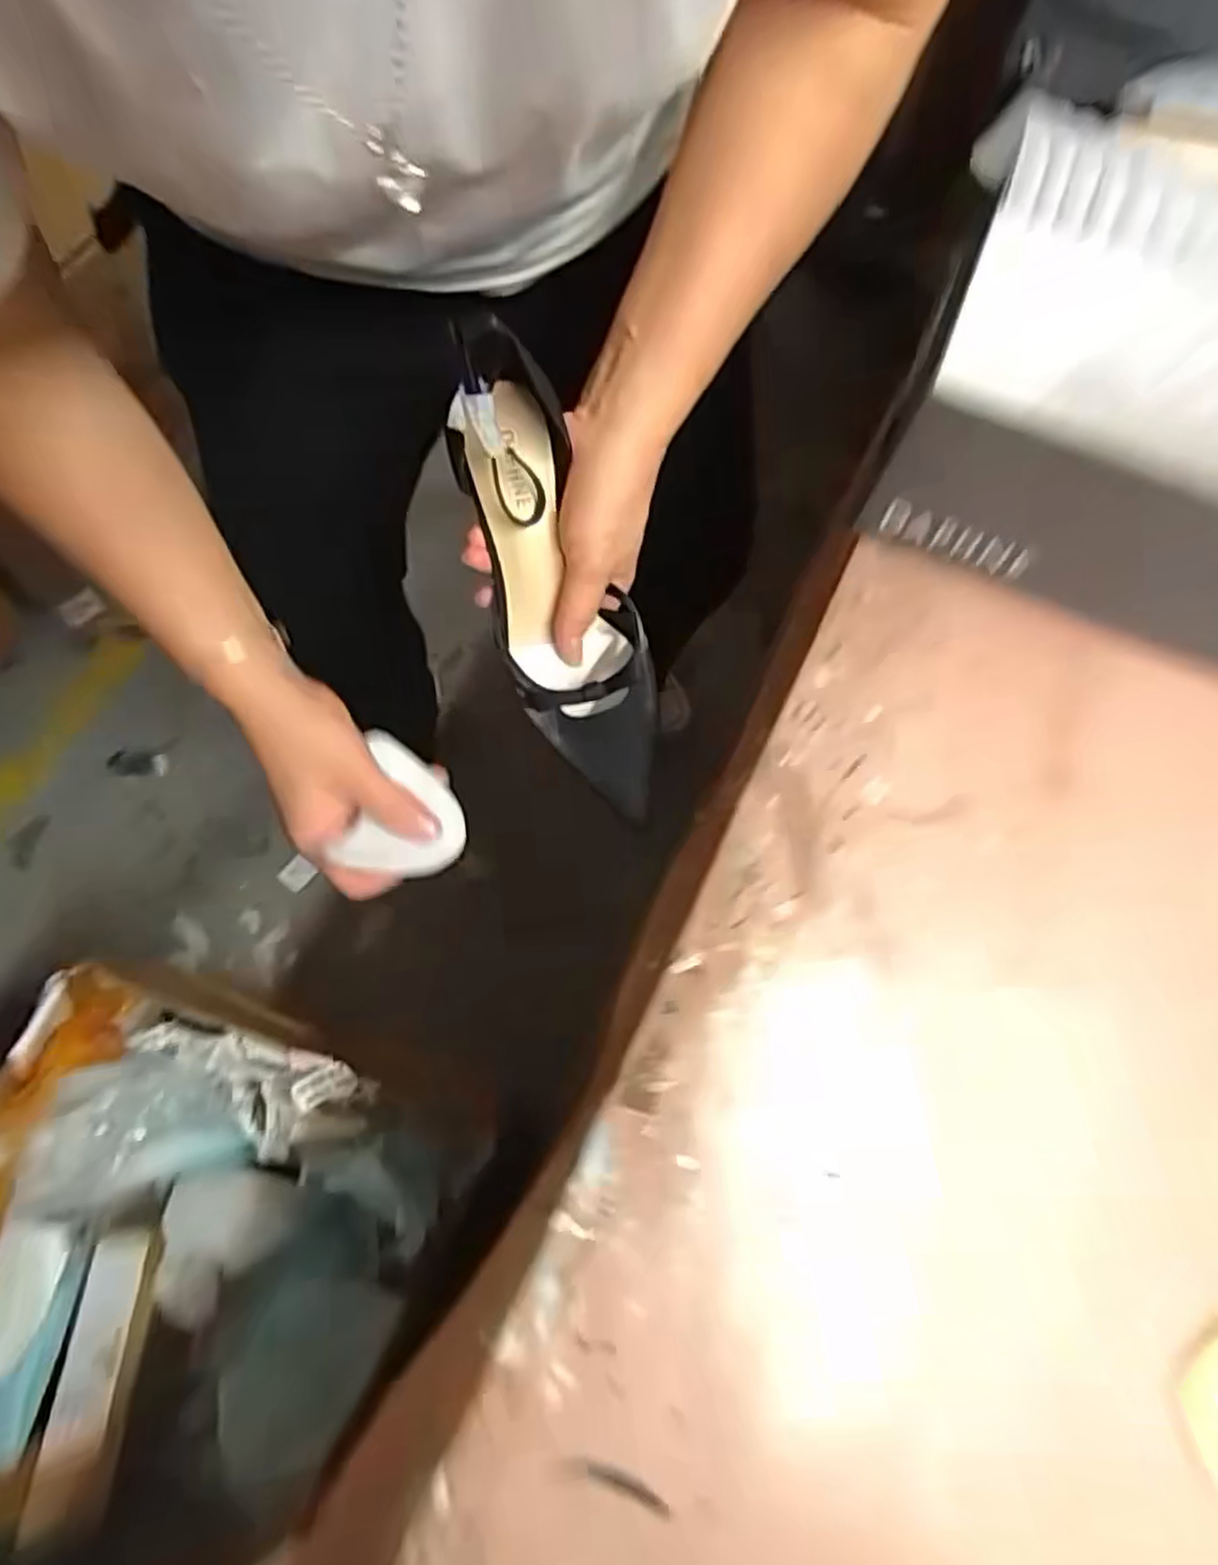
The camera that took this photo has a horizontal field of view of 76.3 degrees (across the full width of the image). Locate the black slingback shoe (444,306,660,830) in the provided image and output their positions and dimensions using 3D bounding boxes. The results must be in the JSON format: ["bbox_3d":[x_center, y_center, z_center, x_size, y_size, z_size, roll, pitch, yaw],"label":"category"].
[{"bbox_3d":[-0.020,-0.101,0.401,0.082,0.069,0.240,-20,103,-8],"label":"black slingback shoe"}]

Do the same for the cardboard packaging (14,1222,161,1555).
[{"bbox_3d":[-0.365,0.417,0.551,0.047,0.017,0.169,-8,46,-4],"label":"cardboard packaging"}]

